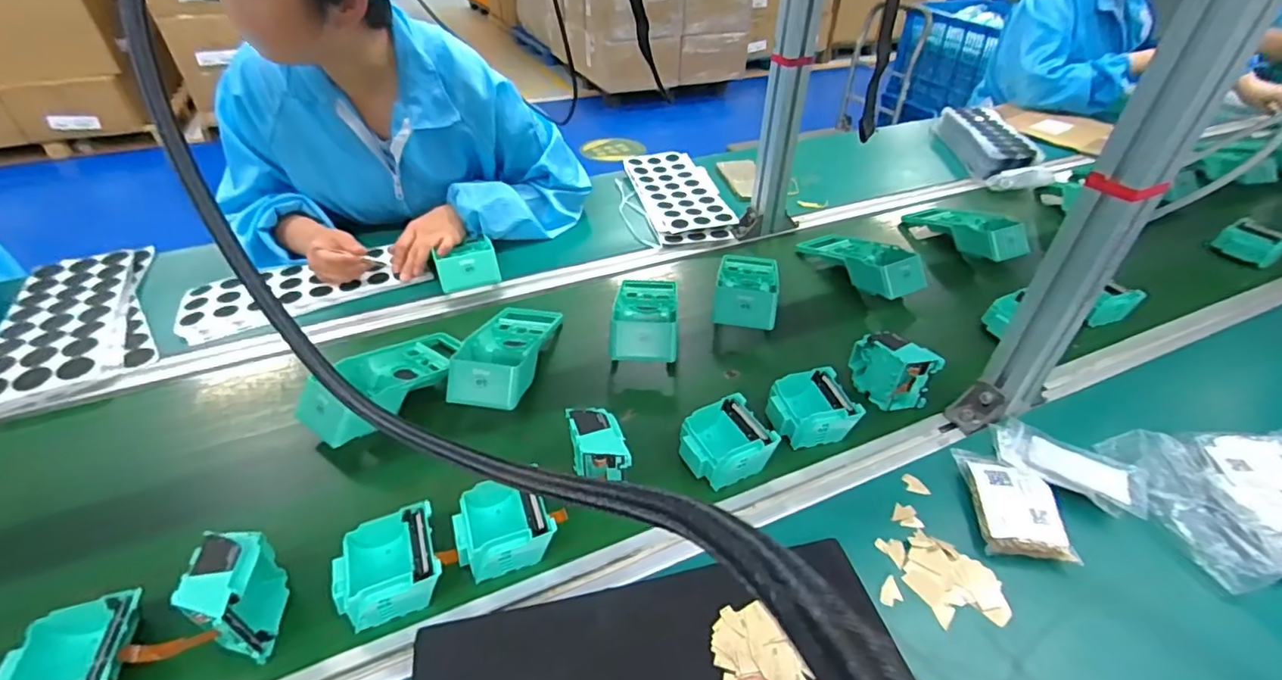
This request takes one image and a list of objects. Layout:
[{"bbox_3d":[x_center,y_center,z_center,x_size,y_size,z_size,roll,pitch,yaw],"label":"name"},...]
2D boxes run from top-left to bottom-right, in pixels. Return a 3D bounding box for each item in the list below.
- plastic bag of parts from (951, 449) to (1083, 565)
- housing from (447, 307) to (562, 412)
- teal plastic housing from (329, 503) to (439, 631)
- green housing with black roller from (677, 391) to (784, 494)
[{"bbox_3d":[0.337,0.144,0.509,0.067,0.026,0.109,4,39,7],"label":"plastic bag of parts"},{"bbox_3d":[-0.157,0.005,0.661,0.090,0.048,0.189,5,39,10],"label":"housing"},{"bbox_3d":[-0.205,0.187,0.457,0.077,0.041,0.074,-18,41,-18],"label":"teal plastic housing"},{"bbox_3d":[0.086,0.104,0.561,0.082,0.037,0.080,-22,43,-23],"label":"green housing with black roller"}]

